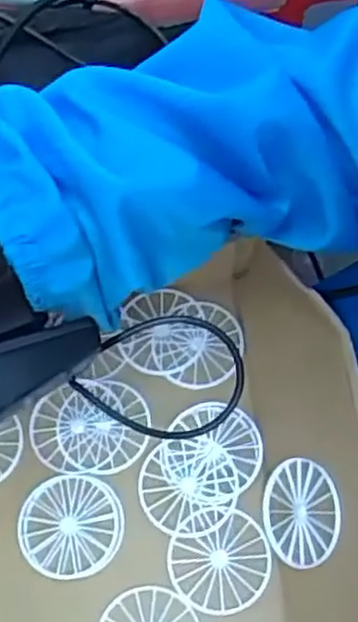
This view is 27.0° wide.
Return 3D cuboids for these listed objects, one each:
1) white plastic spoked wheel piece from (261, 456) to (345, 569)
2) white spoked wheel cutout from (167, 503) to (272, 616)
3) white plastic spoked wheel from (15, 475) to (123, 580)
[{"bbox_3d":[0.059,0.097,0.360,0.004,0.049,0.048,8,83,-33],"label":"white plastic spoked wheel piece"},{"bbox_3d":[0.020,0.123,0.370,0.049,0.004,0.050,-1,66,2],"label":"white spoked wheel cutout"},{"bbox_3d":[-0.055,0.109,0.379,0.051,0.004,0.049,-1,66,2],"label":"white plastic spoked wheel"}]

